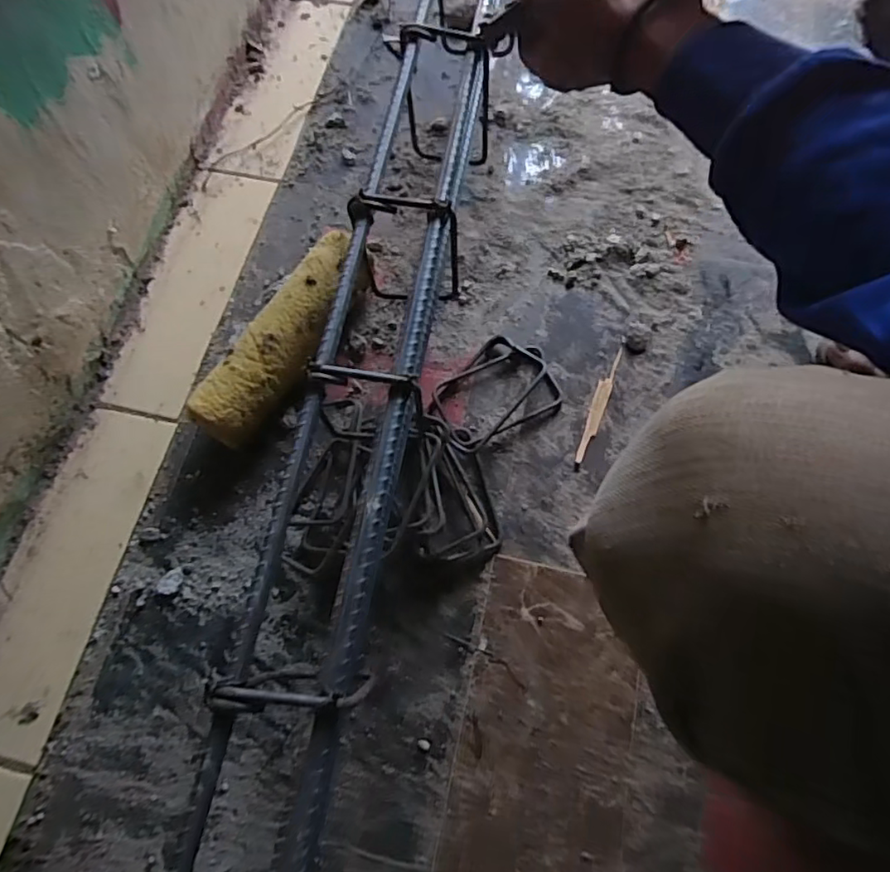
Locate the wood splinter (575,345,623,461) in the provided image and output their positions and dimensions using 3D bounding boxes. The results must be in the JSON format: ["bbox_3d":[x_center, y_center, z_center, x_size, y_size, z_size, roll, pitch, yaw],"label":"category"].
[{"bbox_3d":[0.148,-0.032,0.558,0.014,0.004,0.124,20,72,8],"label":"wood splinter"}]

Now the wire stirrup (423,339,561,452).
[{"bbox_3d":[0.044,-0.046,0.549,0.127,0.028,0.093,-27,72,-8],"label":"wire stirrup"}]

